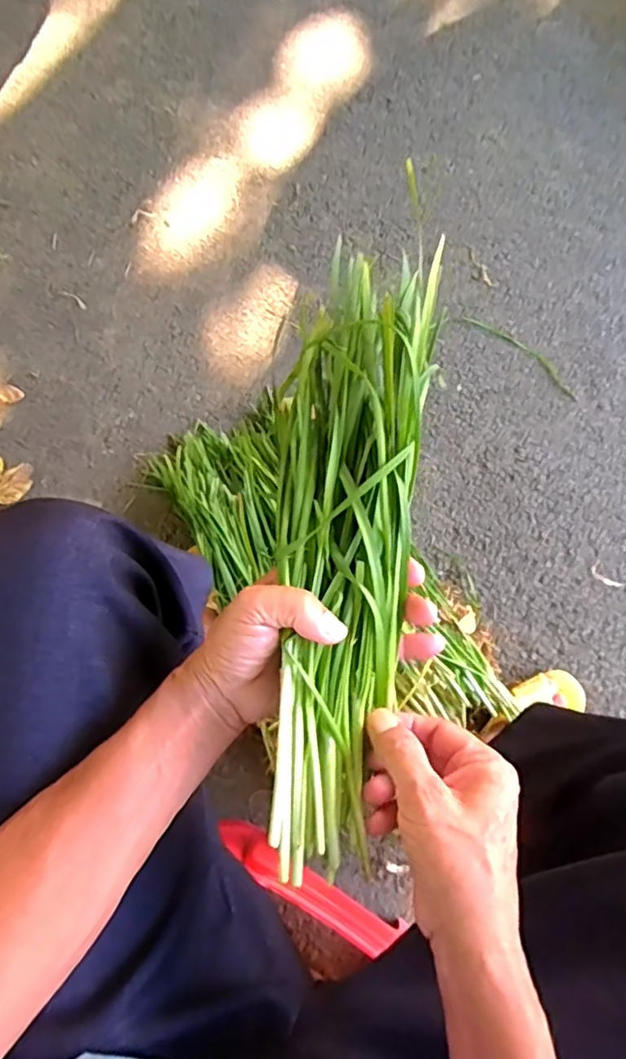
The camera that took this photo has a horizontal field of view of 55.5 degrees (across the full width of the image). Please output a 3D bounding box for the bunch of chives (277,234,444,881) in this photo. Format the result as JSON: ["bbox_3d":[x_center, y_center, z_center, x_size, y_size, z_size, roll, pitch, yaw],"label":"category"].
[{"bbox_3d":[0.020,-0.012,0.350,0.081,0.048,0.379,6,75,3],"label":"bunch of chives"}]

